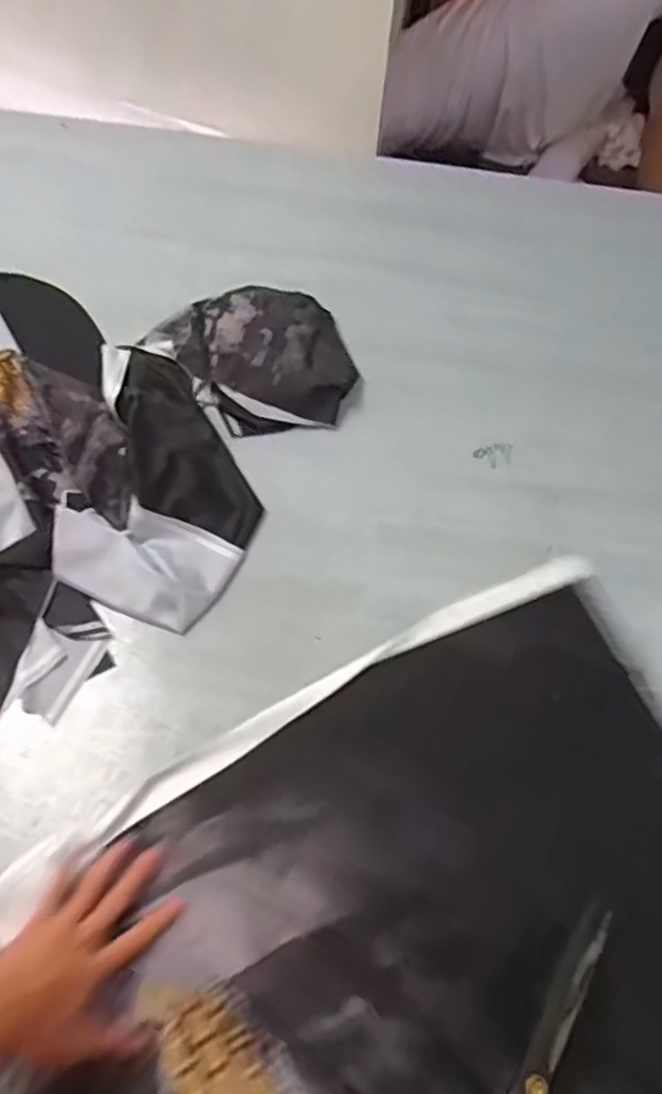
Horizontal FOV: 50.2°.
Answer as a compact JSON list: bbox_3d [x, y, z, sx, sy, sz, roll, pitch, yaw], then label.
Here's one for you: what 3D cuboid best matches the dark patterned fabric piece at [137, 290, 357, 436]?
[{"bbox_3d":[-0.086,-0.223,0.836,0.224,0.042,0.196,-18,67,-10],"label":"dark patterned fabric piece"}]

